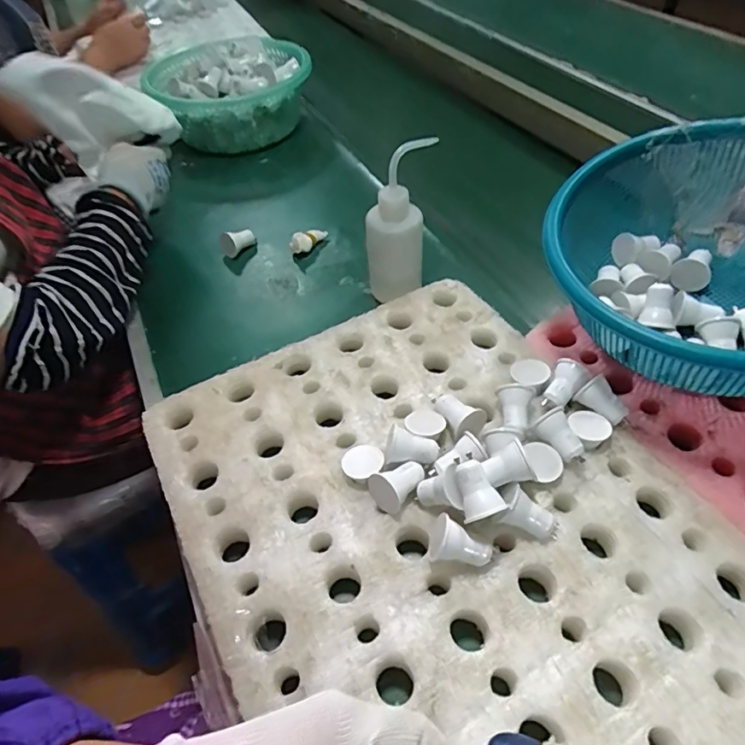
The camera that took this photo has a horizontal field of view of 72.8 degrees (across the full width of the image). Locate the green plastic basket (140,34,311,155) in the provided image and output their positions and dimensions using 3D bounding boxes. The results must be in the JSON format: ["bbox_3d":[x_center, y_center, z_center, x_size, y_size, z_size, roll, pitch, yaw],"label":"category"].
[{"bbox_3d":[-0.238,-0.474,0.867,0.261,0.107,0.234,-5,51,-2],"label":"green plastic basket"}]

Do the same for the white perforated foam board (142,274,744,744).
[{"bbox_3d":[0.072,0.145,0.372,0.370,0.038,0.557,-26,56,-19],"label":"white perforated foam board"}]

